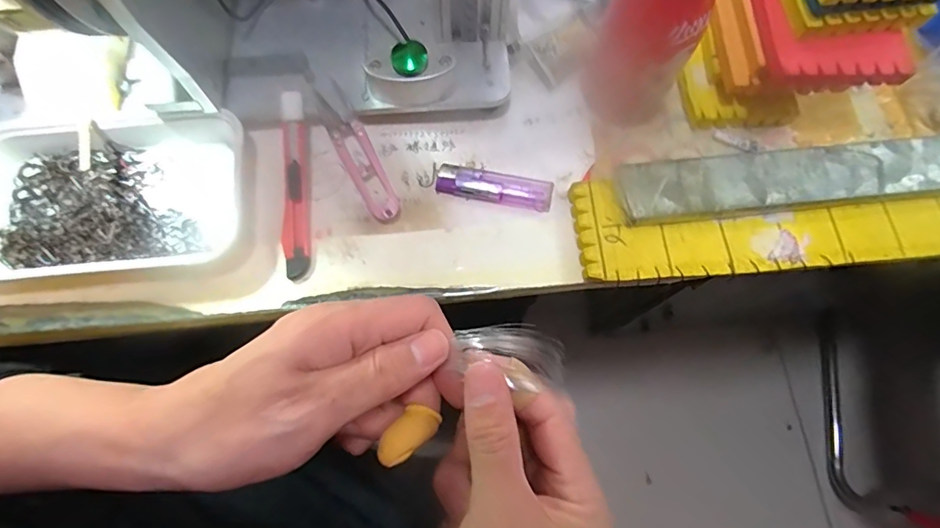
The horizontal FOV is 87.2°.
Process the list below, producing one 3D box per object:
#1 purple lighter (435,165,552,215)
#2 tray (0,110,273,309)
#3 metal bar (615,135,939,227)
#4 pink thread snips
[{"bbox_3d":[0.017,-0.050,0.329,0.076,0.013,0.019,10,73,3],"label":"purple lighter"},{"bbox_3d":[-0.234,-0.035,0.326,0.196,0.030,0.124,-2,73,-1],"label":"tray"},{"bbox_3d":[0.240,-0.059,0.326,0.285,0.011,0.041,-6,70,-4],"label":"metal bar"},{"bbox_3d":[-0.076,-0.074,0.332,0.023,0.020,0.101,-27,75,-8],"label":"pink thread snips"}]

